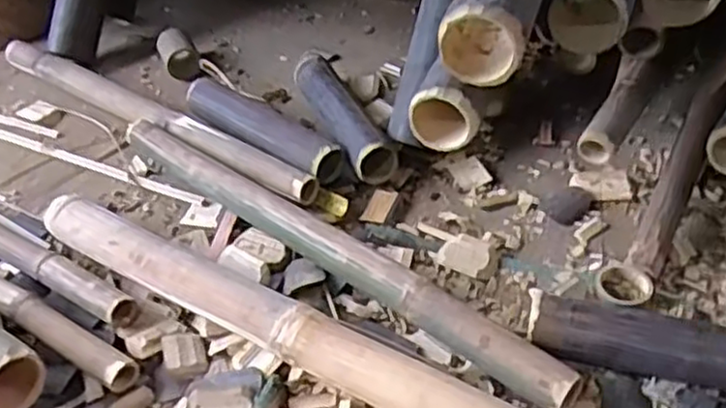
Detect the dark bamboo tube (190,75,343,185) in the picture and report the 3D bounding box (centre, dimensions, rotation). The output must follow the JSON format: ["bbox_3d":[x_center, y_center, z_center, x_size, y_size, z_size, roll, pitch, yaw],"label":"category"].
[{"bbox_3d":[-0.136,-0.096,0.966,0.259,0.056,0.058,29,54,32],"label":"dark bamboo tube"}]

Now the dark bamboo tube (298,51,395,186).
[{"bbox_3d":[-0.032,-0.120,0.979,0.056,0.058,0.260,-20,45,-14],"label":"dark bamboo tube"}]

